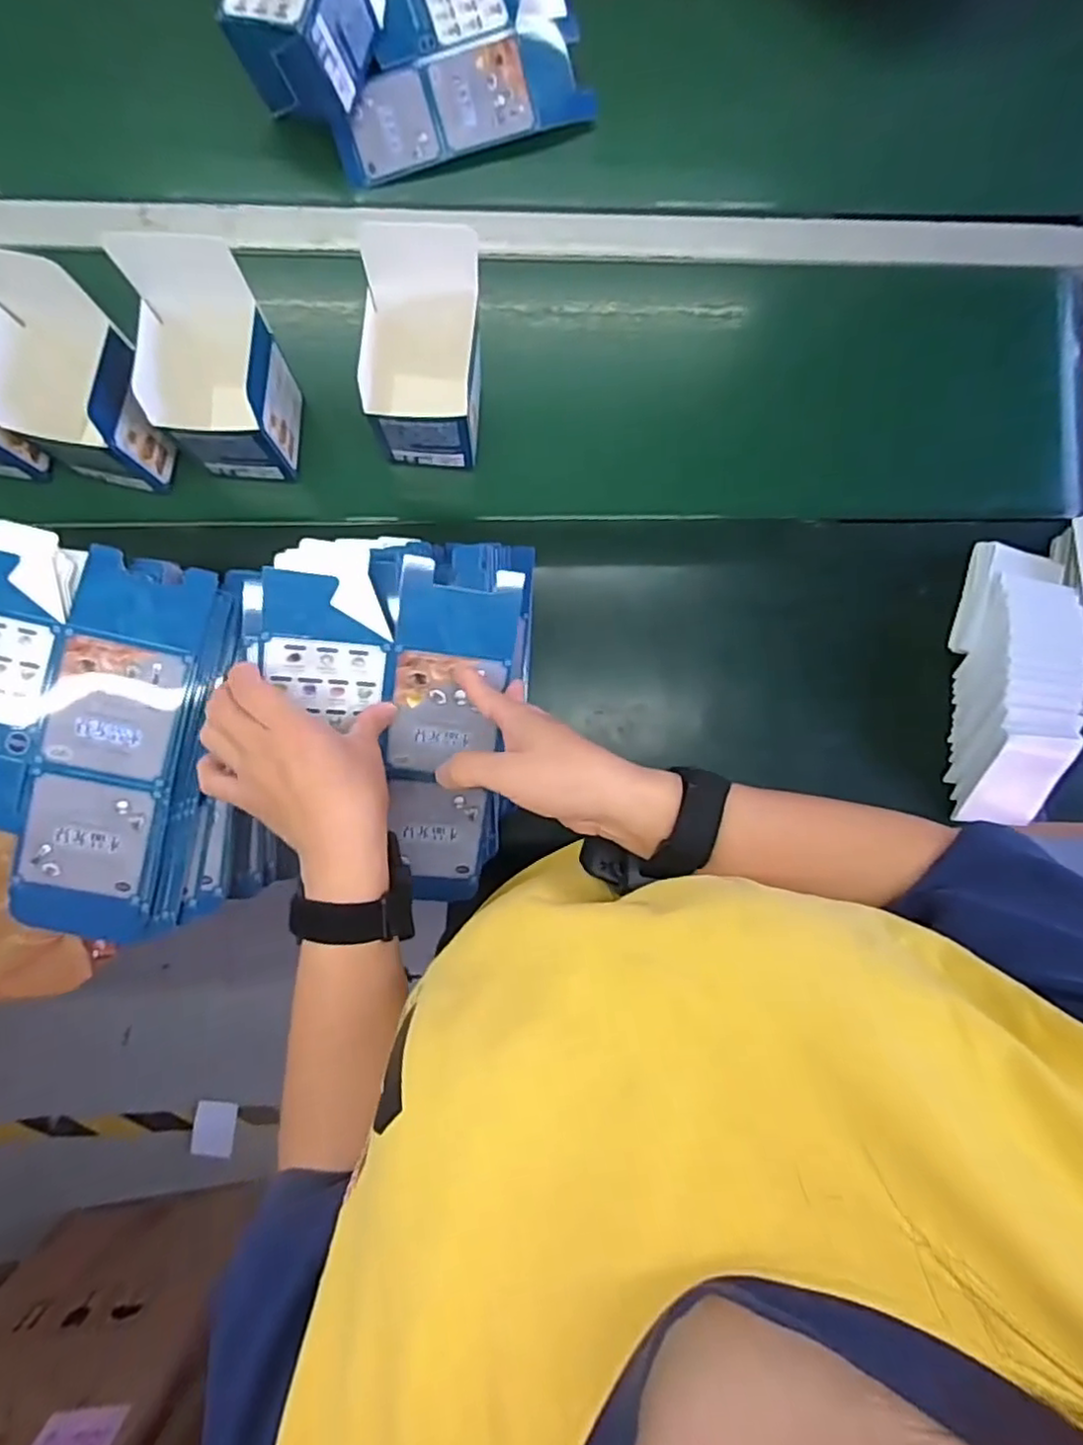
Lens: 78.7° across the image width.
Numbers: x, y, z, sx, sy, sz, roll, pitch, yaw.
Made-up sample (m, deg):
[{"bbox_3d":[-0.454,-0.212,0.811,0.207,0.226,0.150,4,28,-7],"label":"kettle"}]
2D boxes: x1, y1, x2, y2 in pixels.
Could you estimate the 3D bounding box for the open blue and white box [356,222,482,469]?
[{"bbox_3d":[-0.093,-0.286,0.530,0.094,0.133,0.099,3,88,-4],"label":"open blue and white box"}]

